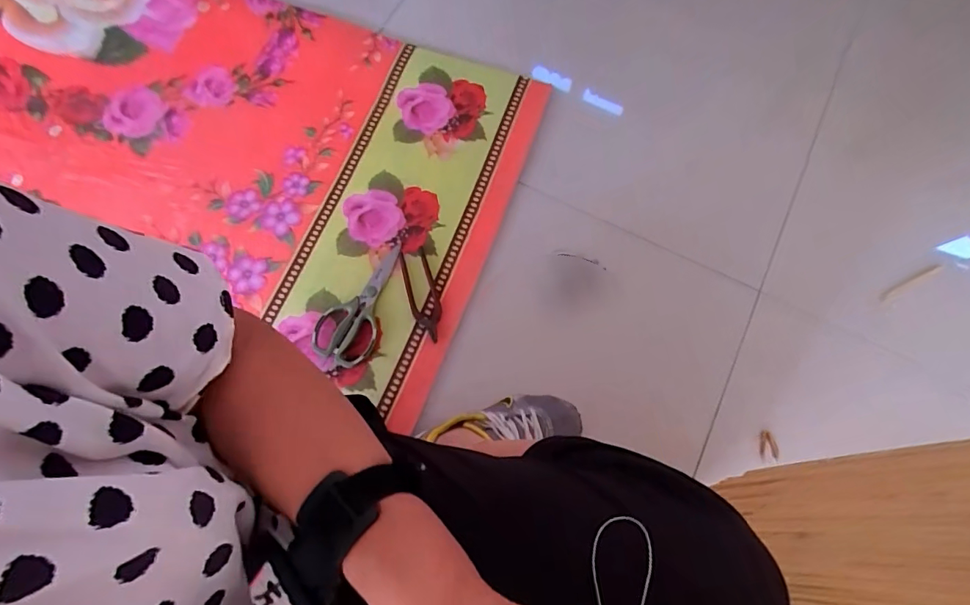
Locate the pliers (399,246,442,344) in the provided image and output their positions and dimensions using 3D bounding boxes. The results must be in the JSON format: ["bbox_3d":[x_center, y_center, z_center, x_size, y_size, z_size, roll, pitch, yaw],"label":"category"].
[{"bbox_3d":[-0.102,-0.015,0.787,0.048,0.008,0.162,-16,76,-6],"label":"pliers"}]

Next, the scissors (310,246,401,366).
[{"bbox_3d":[-0.199,-0.004,0.777,0.094,0.019,0.213,20,75,4],"label":"scissors"}]

